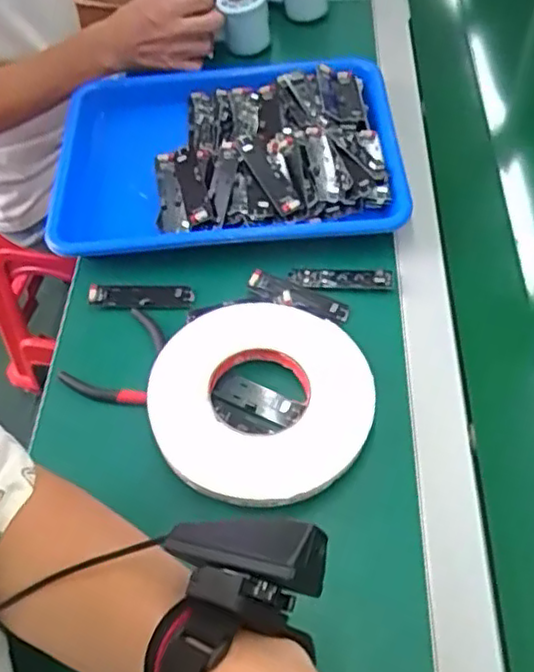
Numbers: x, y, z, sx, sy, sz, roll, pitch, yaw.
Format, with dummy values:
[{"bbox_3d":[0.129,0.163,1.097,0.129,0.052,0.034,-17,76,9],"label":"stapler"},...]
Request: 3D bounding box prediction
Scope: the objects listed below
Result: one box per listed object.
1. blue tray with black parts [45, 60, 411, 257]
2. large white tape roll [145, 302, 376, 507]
[{"bbox_3d":[-0.045,-0.187,0.681,0.345,0.042,0.244,-4,55,2],"label":"blue tray with black parts"},{"bbox_3d":[-0.005,0.046,0.522,0.167,0.025,0.171,-2,55,3],"label":"large white tape roll"}]

